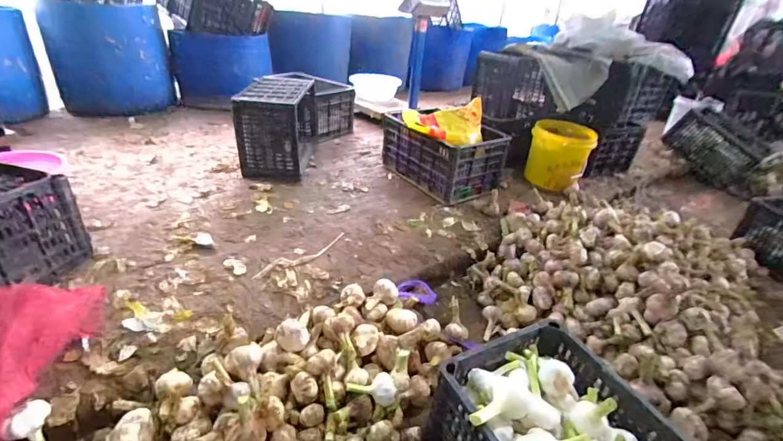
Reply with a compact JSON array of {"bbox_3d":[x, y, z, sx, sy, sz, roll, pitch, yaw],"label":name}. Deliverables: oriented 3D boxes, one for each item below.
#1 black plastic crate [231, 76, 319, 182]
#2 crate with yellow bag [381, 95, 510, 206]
[{"bbox_3d":[-0.467,-0.414,1.616,0.249,0.291,0.480,3,32,-6],"label":"black plastic crate"},{"bbox_3d":[0.218,-0.305,1.561,0.334,0.291,0.446,-15,38,-31],"label":"crate with yellow bag"}]

